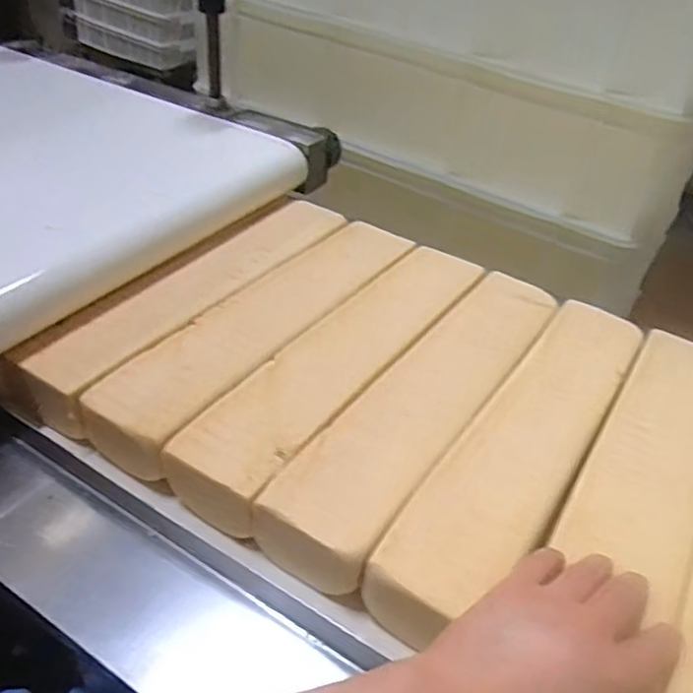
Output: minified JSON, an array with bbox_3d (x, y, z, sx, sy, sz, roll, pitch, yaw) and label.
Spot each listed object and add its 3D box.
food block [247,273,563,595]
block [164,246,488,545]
[{"bbox_3d":[0.069,0.043,0.517,0.079,0.048,0.347,26,41,23],"label":"food block"},{"bbox_3d":[0.003,0.015,0.548,0.078,0.053,0.366,26,41,23],"label":"block"}]

